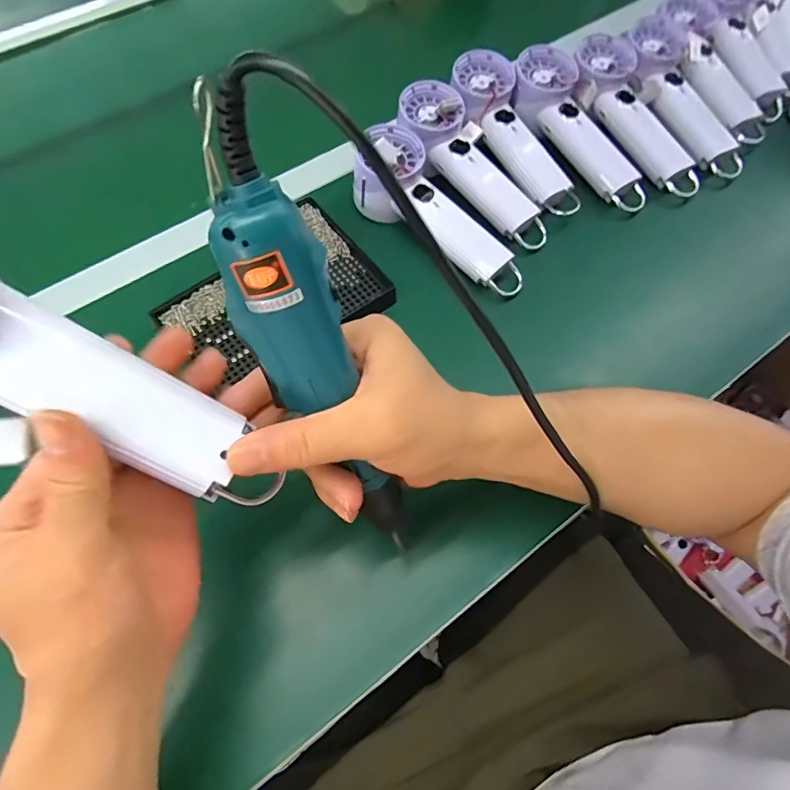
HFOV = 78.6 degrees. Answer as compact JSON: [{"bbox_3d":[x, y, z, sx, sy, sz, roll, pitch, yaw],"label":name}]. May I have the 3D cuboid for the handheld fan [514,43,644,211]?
[{"bbox_3d":[0.188,-0.268,0.495,0.060,0.031,0.195,-30,83,-14],"label":"handheld fan"}]

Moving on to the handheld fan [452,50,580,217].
[{"bbox_3d":[0.120,-0.261,0.487,0.054,0.032,0.194,-26,82,-12],"label":"handheld fan"}]

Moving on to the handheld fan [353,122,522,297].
[{"bbox_3d":[0.040,-0.164,0.449,0.197,0.061,0.064,45,72,5],"label":"handheld fan"}]

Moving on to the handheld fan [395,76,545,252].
[{"bbox_3d":[0.073,-0.219,0.476,0.074,0.048,0.201,-36,86,-16],"label":"handheld fan"}]

